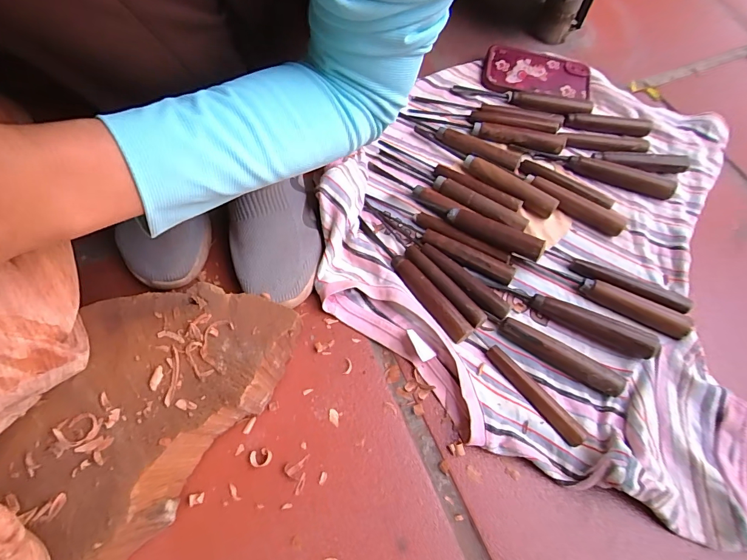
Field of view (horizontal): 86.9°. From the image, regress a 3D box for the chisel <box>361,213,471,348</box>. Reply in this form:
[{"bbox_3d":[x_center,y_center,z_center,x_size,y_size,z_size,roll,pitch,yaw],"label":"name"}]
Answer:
[{"bbox_3d":[0.037,-0.006,0.397,0.020,0.016,0.163,-33,70,-17],"label":"chisel"}]

